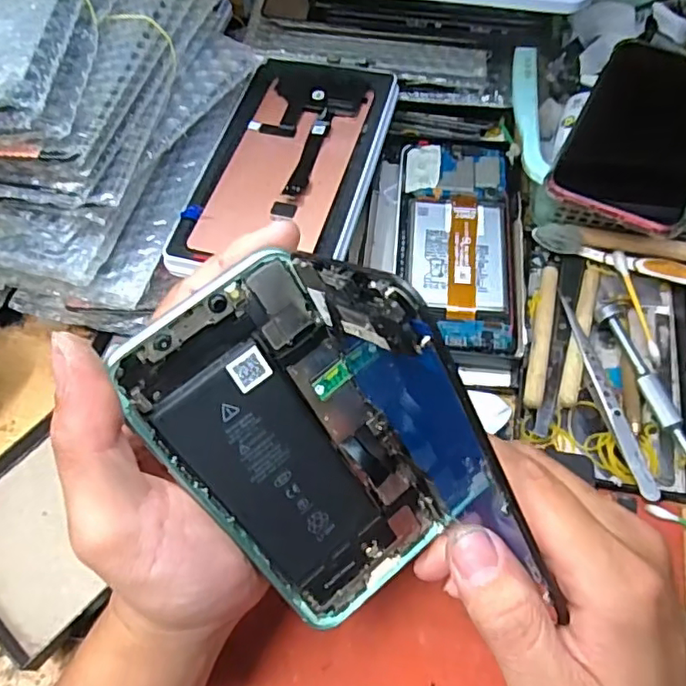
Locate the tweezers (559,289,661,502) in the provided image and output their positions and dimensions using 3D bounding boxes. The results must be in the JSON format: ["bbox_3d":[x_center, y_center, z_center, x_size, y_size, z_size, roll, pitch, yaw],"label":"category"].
[{"bbox_3d":[0.150,0.028,0.346,0.010,0.010,0.128,-12,63,-4],"label":"tweezers"}]

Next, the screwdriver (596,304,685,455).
[{"bbox_3d":[0.180,0.033,0.342,0.013,0.018,0.125,-16,64,-6],"label":"screwdriver"}]

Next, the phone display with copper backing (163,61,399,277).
[{"bbox_3d":[-0.031,-0.109,0.364,0.097,0.010,0.174,13,63,9],"label":"phone display with copper backing"}]

